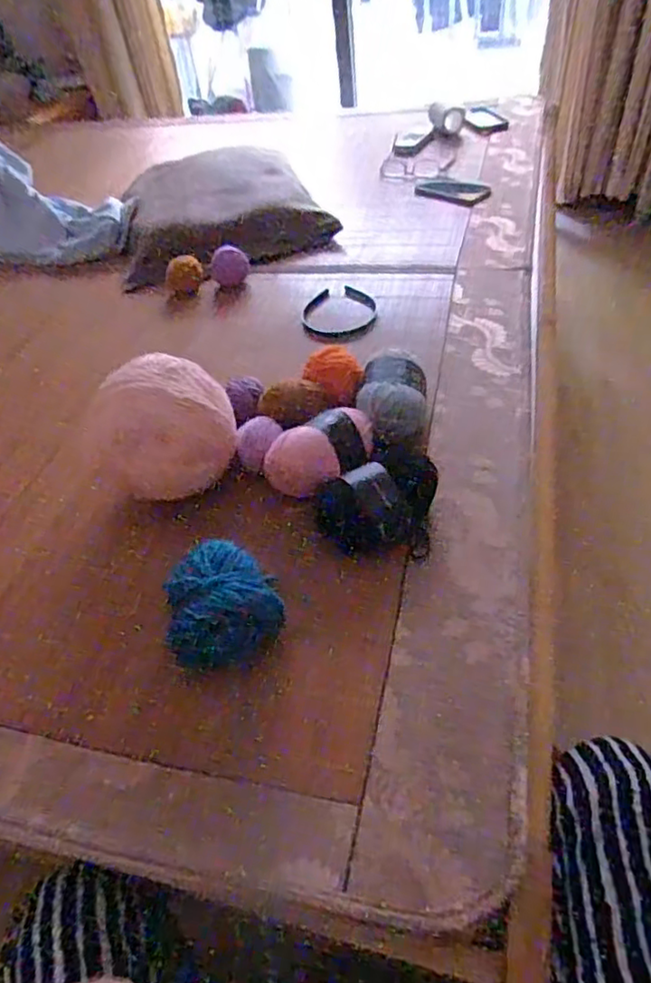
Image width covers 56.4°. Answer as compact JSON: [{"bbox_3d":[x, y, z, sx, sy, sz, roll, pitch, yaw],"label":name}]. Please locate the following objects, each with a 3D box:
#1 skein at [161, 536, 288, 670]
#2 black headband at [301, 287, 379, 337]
[{"bbox_3d":[-0.092,0.100,0.525,0.097,0.058,0.099,27,54,29],"label":"skein"},{"bbox_3d":[0.021,-0.270,0.918,0.110,0.018,0.117,-3,45,4],"label":"black headband"}]

